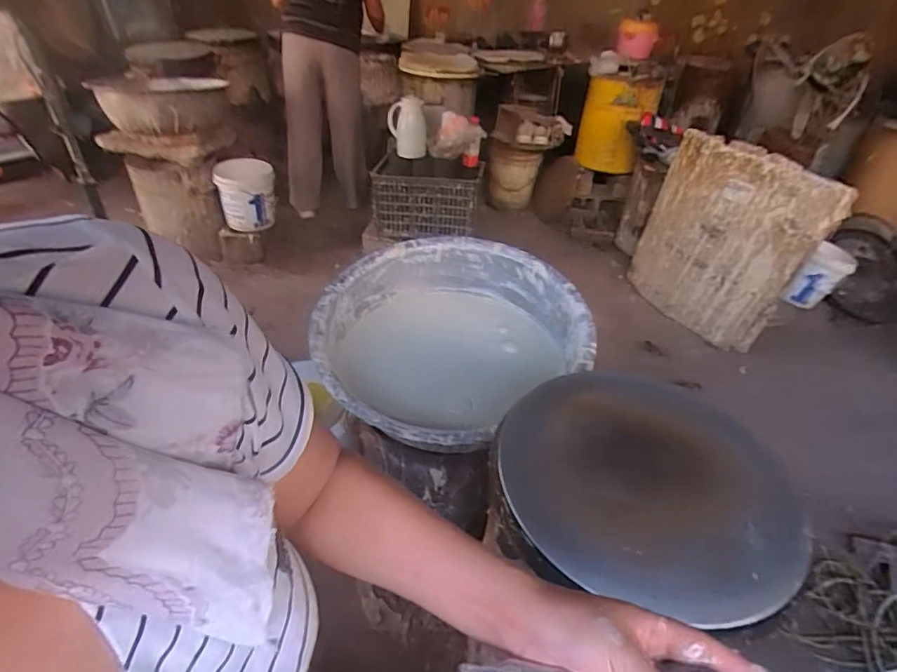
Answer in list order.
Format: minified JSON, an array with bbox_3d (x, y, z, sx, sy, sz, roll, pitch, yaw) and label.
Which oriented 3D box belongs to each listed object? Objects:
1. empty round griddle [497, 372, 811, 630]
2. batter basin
[{"bbox_3d":[0.237,0.167,0.625,0.335,0.027,0.317,-7,41,6],"label":"empty round griddle"},{"bbox_3d":[-0.005,0.013,1.039,0.510,0.213,0.485,2,40,-2],"label":"batter basin"}]

